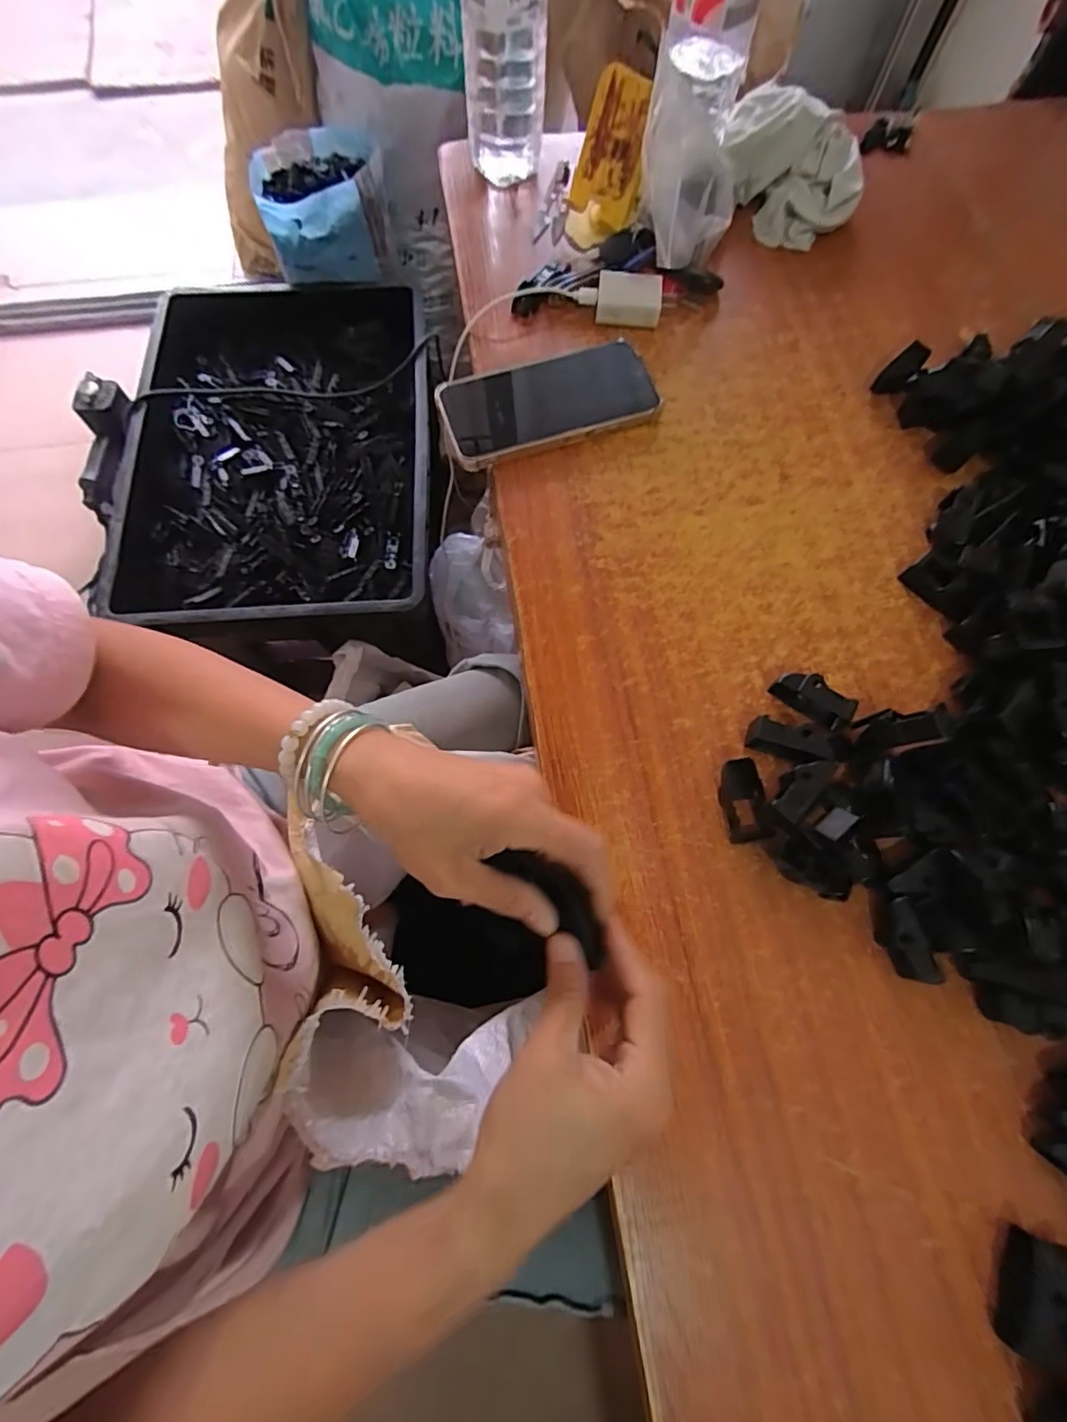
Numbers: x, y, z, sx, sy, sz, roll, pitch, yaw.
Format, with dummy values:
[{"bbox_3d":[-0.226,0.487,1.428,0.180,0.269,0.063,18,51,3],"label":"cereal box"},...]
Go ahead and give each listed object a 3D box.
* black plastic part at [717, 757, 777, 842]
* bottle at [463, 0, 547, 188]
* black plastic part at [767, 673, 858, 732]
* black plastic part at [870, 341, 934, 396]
[{"bbox_3d":[0.128,0.055,0.340,0.022,0.018,0.047,-8,71,-3],"label":"black plastic part"},{"bbox_3d":[-0.023,-0.558,0.447,0.066,0.218,0.068,-3,71,-1],"label":"bottle"},{"bbox_3d":[0.183,-0.009,0.362,0.051,0.022,0.017,33,74,11],"label":"black plastic part"},{"bbox_3d":[0.300,-0.277,0.456,0.053,0.006,0.023,-40,109,5],"label":"black plastic part"}]

